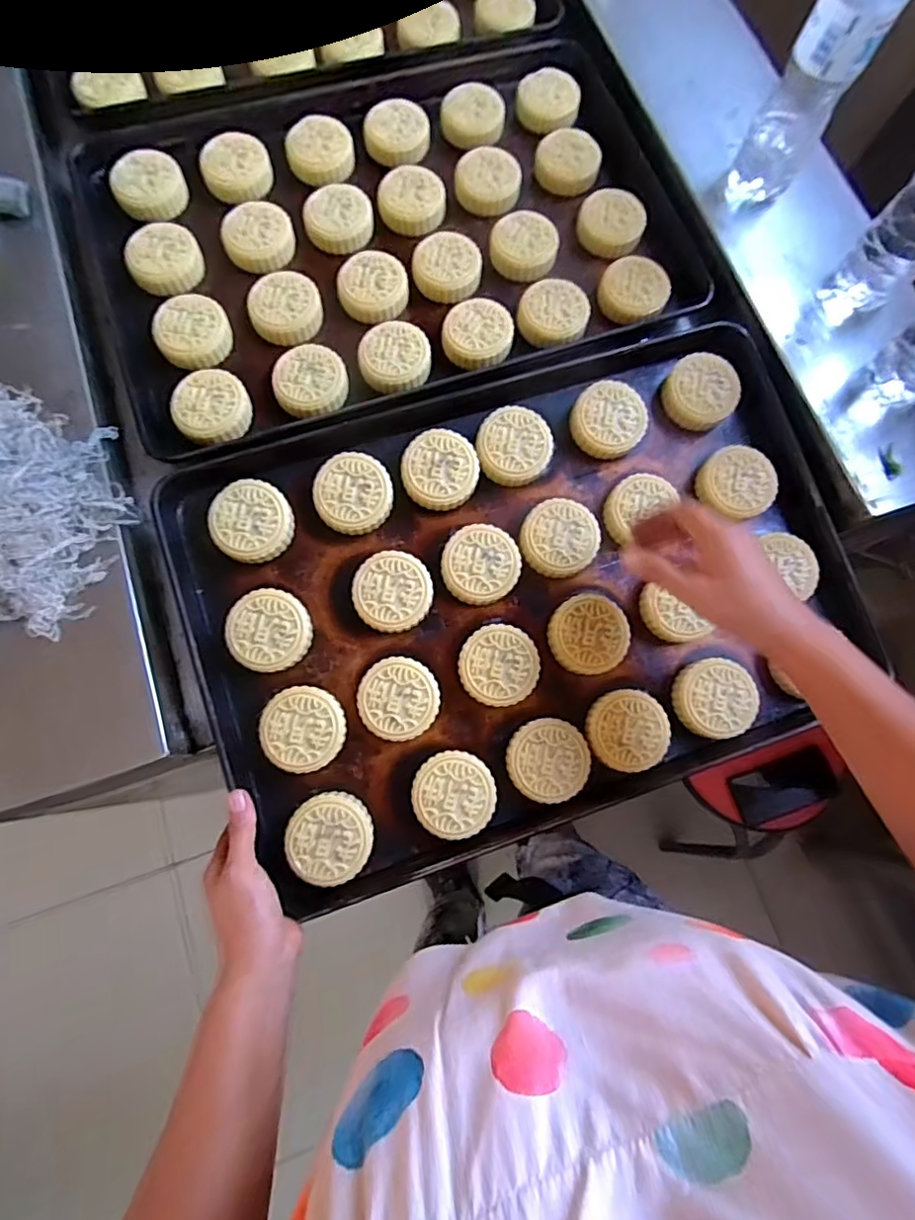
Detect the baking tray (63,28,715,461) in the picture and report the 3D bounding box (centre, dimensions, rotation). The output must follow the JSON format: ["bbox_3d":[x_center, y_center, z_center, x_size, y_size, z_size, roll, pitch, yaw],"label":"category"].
[{"bbox_3d":[-0.073,-0.407,0.611,0.595,0.042,0.393,-21,79,-6],"label":"baking tray"}]

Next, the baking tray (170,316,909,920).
[{"bbox_3d":[0.067,-0.018,0.525,0.590,0.058,0.394,-18,78,-5],"label":"baking tray"}]

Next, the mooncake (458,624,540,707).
[{"bbox_3d":[0.037,0.050,0.512,0.069,0.022,0.070,0,77,-1],"label":"mooncake"}]

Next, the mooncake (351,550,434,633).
[{"bbox_3d":[-0.059,-0.016,0.518,0.070,0.025,0.070,0,77,-1],"label":"mooncake"}]

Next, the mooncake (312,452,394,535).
[{"bbox_3d":[-0.096,-0.107,0.531,0.070,0.033,0.071,0,77,-1],"label":"mooncake"}]

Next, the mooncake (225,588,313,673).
[{"bbox_3d":[-0.166,0.018,0.504,0.068,0.024,0.070,0,77,-1],"label":"mooncake"}]

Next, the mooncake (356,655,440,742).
[{"bbox_3d":[-0.052,0.078,0.502,0.069,0.022,0.069,-14,78,-5],"label":"mooncake"}]

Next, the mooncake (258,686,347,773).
[{"bbox_3d":[-0.133,0.102,0.491,0.068,0.021,0.070,0,77,-1],"label":"mooncake"}]

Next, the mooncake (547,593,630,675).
[{"bbox_3d":[0.121,0.022,0.524,0.070,0.018,0.071,0,77,-1],"label":"mooncake"}]

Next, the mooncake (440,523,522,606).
[{"bbox_3d":[0.022,-0.041,0.528,0.071,0.025,0.071,0,77,-1],"label":"mooncake"}]

